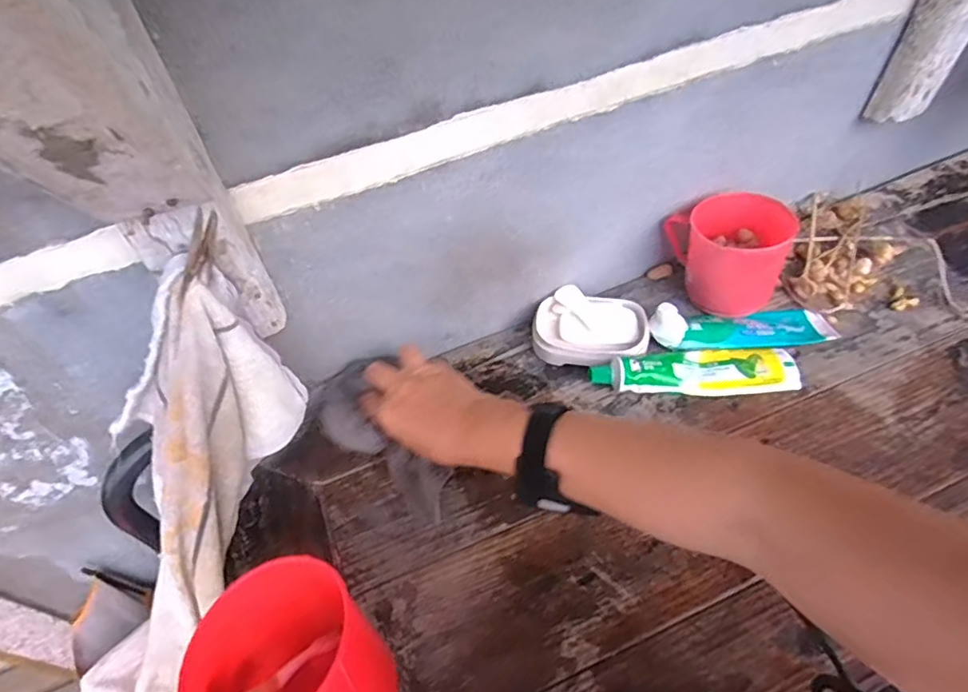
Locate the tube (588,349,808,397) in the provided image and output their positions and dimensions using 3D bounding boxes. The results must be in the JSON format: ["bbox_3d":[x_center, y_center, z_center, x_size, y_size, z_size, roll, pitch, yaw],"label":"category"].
[{"bbox_3d":[0.206,0.020,0.560,0.197,0.028,0.050,-1,52,5],"label":"tube"}]

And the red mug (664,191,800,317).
[{"bbox_3d":[0.254,-0.101,0.605,0.115,0.082,0.089,28,60,25],"label":"red mug"}]

